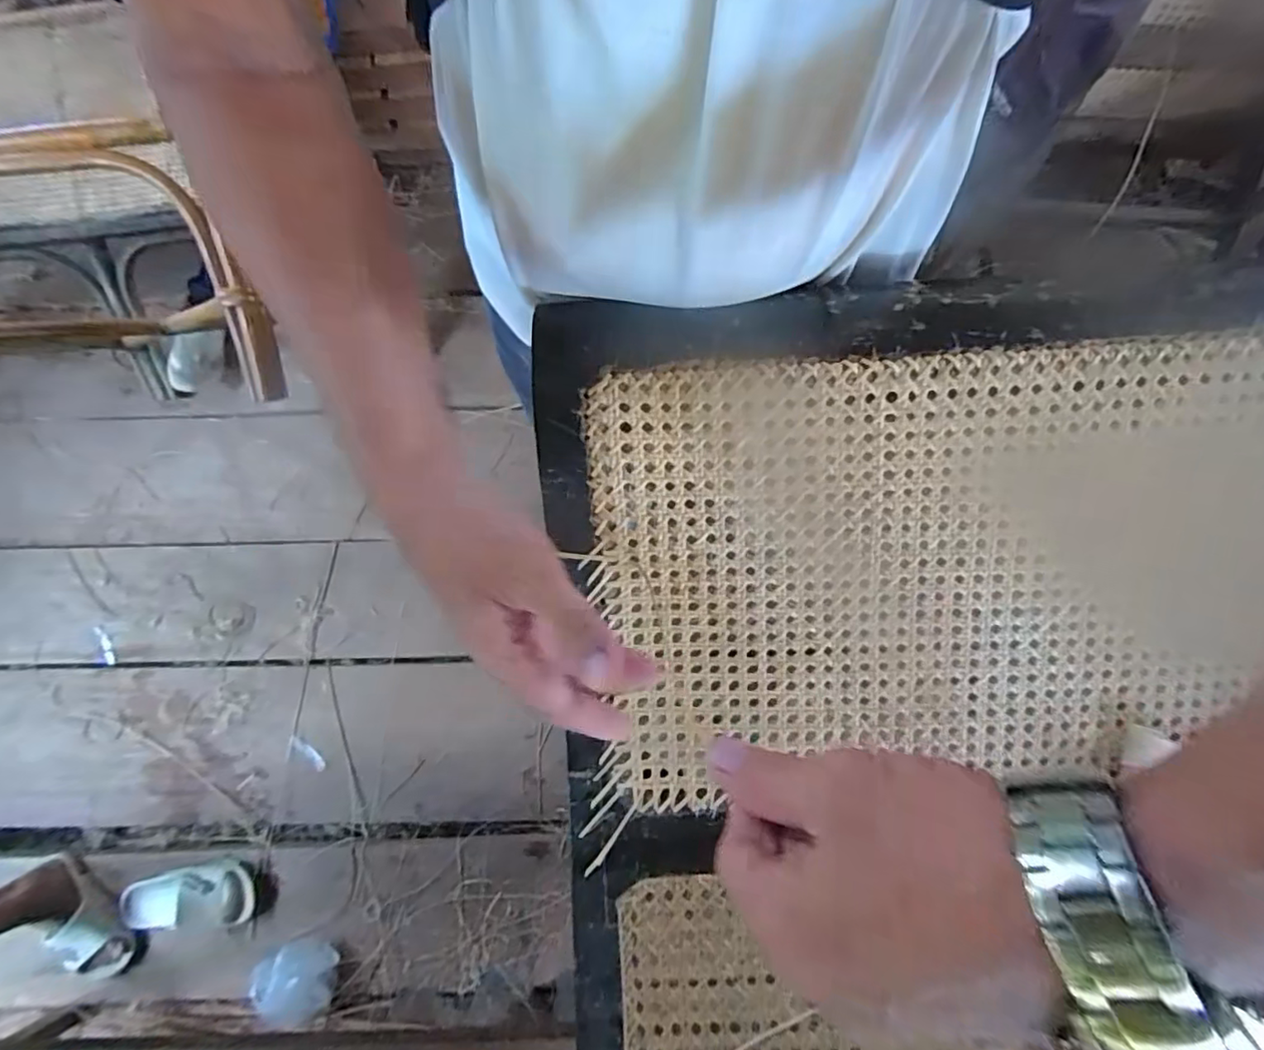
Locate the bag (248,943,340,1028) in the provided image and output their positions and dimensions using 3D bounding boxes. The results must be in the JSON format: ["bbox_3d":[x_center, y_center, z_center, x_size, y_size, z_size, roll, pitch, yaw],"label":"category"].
[{"bbox_3d":[-0.599,0.805,1.037,0.149,0.049,0.122,-5,77,1],"label":"bag"}]

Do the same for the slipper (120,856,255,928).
[{"bbox_3d":[-0.813,0.680,1.073,0.236,0.050,0.111,-7,77,0],"label":"slipper"}]

